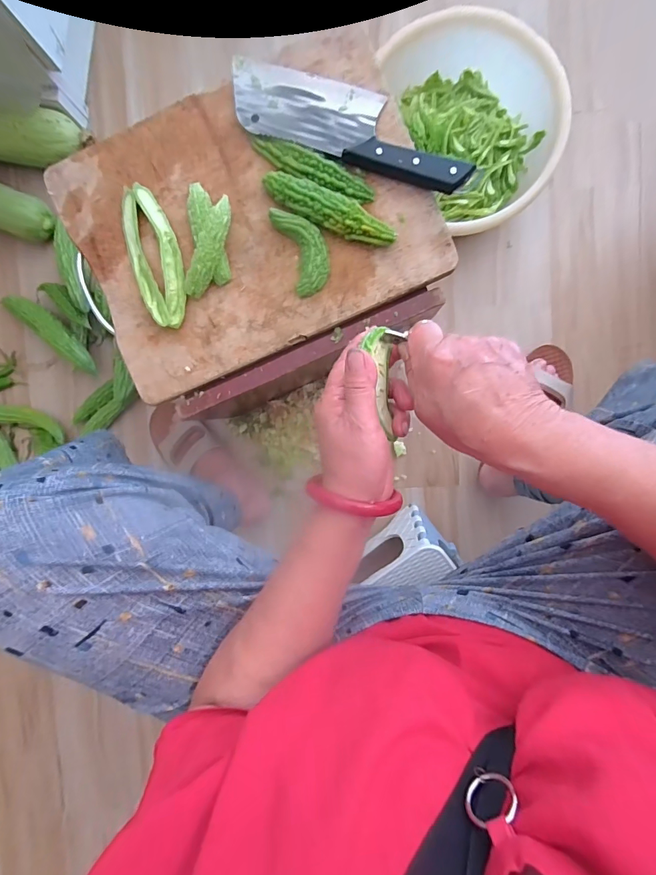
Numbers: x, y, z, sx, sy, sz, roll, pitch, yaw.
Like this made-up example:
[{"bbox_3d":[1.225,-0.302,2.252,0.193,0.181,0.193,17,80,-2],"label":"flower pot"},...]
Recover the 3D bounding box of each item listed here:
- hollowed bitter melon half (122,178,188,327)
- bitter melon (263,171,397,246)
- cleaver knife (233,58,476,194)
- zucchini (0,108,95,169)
[{"bbox_3d":[-0.198,-0.204,0.464,0.056,0.016,0.157,-12,94,3],"label":"hollowed bitter melon half"},{"bbox_3d":[0.001,-0.246,0.439,0.151,0.023,0.032,25,95,0],"label":"bitter melon"},{"bbox_3d":[0.023,-0.338,0.439,0.273,0.023,0.078,21,95,0],"label":"cleaver knife"},{"bbox_3d":[-0.531,-0.491,0.651,0.286,0.076,0.069,6,94,1],"label":"zucchini"}]

